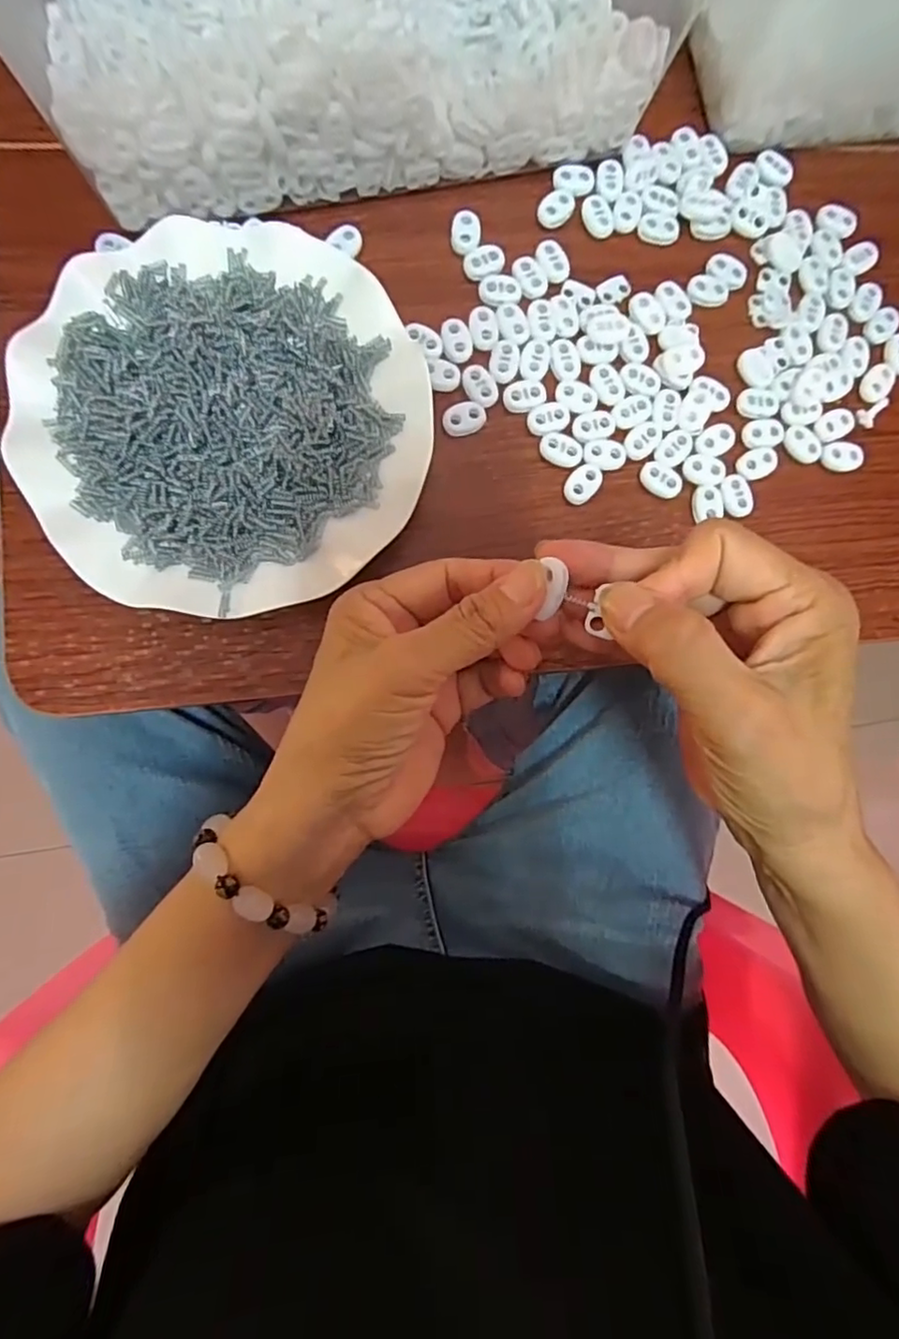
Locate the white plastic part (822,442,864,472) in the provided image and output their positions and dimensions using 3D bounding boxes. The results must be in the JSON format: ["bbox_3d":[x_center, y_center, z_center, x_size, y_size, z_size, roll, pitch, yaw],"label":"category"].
[{"bbox_3d":[0.213,-0.116,0.332,0.022,0.005,0.015,0,85,-6],"label":"white plastic part"}]

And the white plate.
[{"bbox_3d":[-0.104,-0.118,0.292,0.179,0.023,0.183,1,85,-6],"label":"white plate"}]

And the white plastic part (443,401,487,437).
[{"bbox_3d":[0.008,-0.129,0.314,0.023,0.004,0.016,-17,87,-7],"label":"white plastic part"}]

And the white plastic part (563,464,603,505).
[{"bbox_3d":[0.069,-0.096,0.317,0.014,0.005,0.023,41,82,-1],"label":"white plastic part"}]

